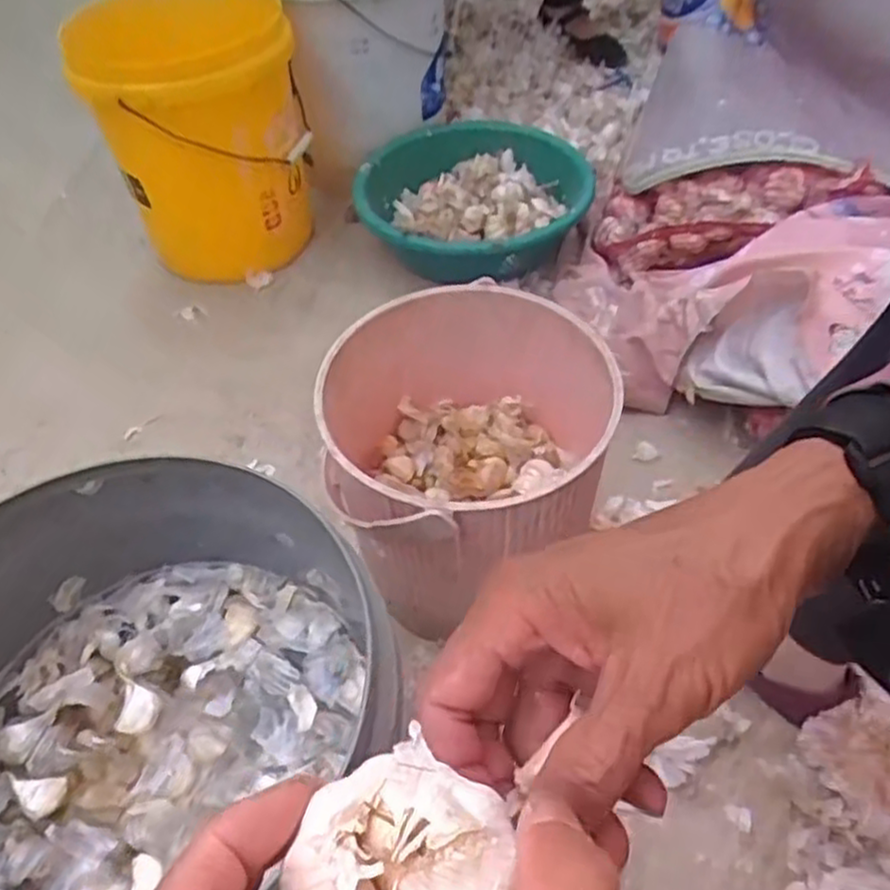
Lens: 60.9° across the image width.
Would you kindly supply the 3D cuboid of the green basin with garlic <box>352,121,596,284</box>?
[{"bbox_3d":[0.047,-0.387,1.191,0.352,0.118,0.359,7,49,9],"label":"green basin with garlic"}]

